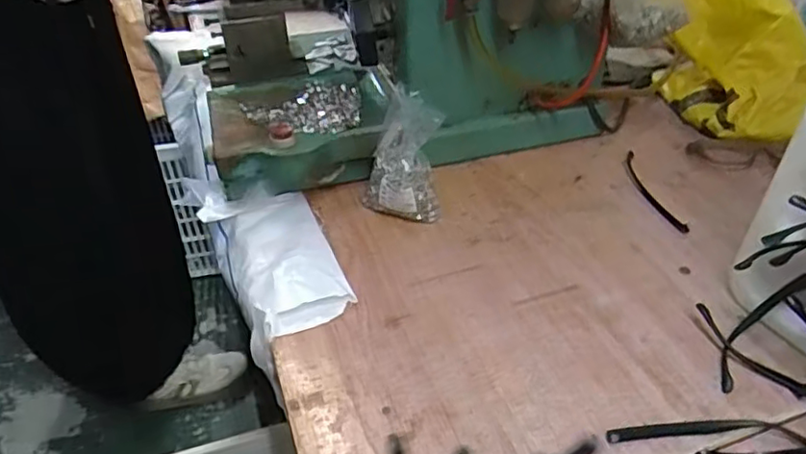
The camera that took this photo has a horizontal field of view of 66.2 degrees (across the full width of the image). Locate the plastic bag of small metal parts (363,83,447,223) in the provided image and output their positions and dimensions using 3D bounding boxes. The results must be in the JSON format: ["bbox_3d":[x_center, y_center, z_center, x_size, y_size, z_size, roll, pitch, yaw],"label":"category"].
[{"bbox_3d":[0.002,-0.062,0.580,0.064,0.101,0.072,-23,43,-25],"label":"plastic bag of small metal parts"}]

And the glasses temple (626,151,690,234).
[{"bbox_3d":[0.246,-0.038,0.617,0.019,0.007,0.140,-3,38,-3],"label":"glasses temple"}]

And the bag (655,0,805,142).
[{"bbox_3d":[0.368,-0.252,0.712,0.118,0.317,0.123,-3,-4,-2],"label":"bag"}]

